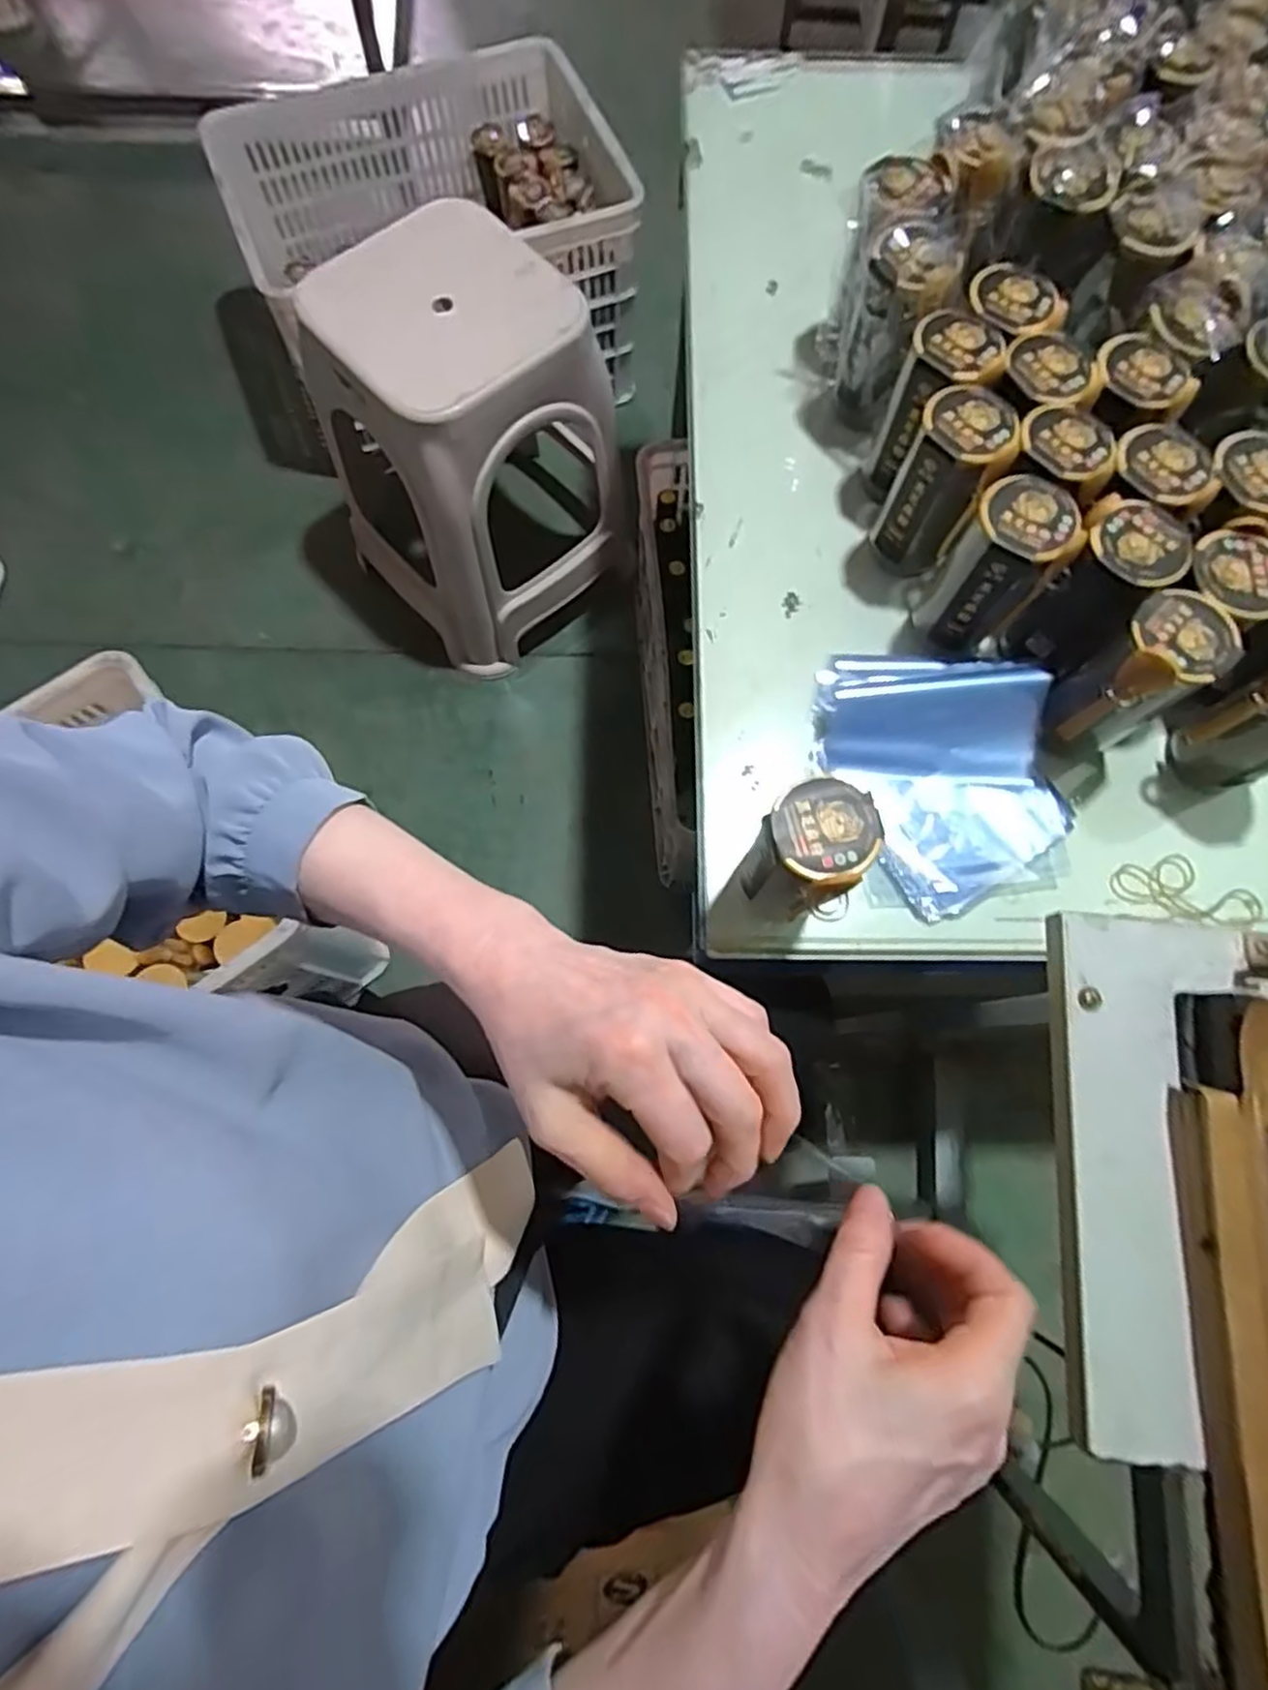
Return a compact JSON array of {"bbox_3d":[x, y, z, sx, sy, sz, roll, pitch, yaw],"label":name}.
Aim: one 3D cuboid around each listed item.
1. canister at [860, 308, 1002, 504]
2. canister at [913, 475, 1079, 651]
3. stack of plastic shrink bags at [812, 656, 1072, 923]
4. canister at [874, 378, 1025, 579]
[{"bbox_3d":[0.239,-0.349,0.597,0.069,0.134,0.066,0,75,-2],"label":"canister"},{"bbox_3d":[0.271,-0.203,0.553,0.069,0.129,0.071,0,75,-2],"label":"canister"},{"bbox_3d":[0.239,-0.053,0.561,0.175,0.036,0.210,-7,75,-4],"label":"stack of plastic shrink bags"},{"bbox_3d":[0.240,-0.281,0.578,0.065,0.134,0.064,29,76,6],"label":"canister"}]

